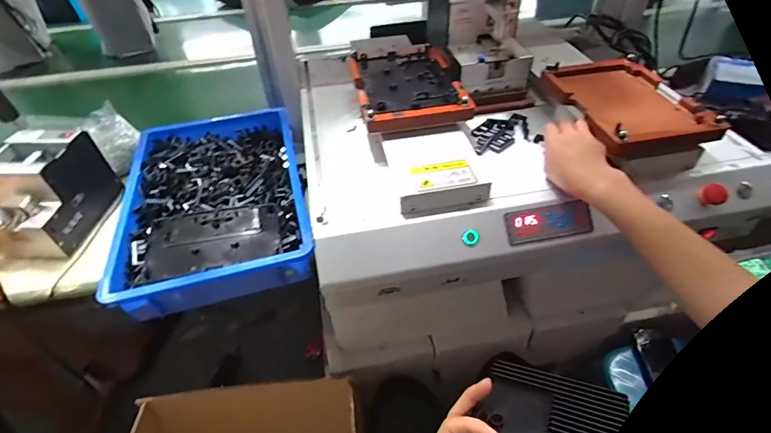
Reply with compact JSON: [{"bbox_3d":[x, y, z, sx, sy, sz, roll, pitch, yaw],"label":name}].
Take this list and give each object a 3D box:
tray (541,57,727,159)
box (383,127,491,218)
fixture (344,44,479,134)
[{"bbox_3d":[0.365,-0.170,0.615,0.194,0.034,0.205,-8,45,-6],"label":"tray"},{"bbox_3d":[0.065,-0.070,0.569,0.126,0.046,0.134,-7,45,-5],"label":"box"},{"bbox_3d":[0.035,-0.217,0.673,0.165,0.036,0.213,-9,45,-7],"label":"fixture"}]

